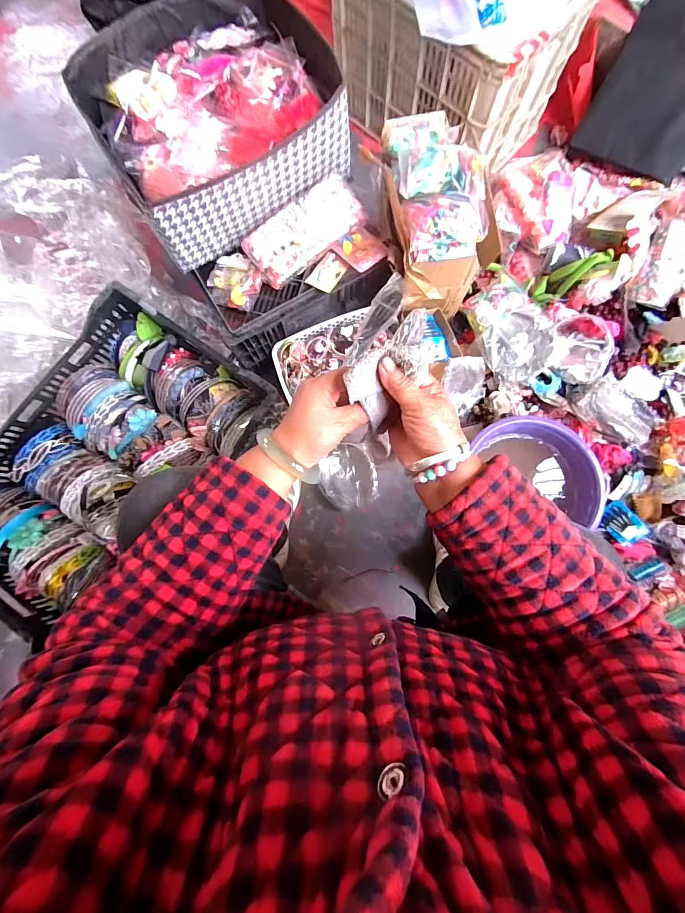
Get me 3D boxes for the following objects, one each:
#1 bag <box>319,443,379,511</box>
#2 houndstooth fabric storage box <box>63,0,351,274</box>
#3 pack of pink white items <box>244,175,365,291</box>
[{"bbox_3d":[0.013,0.048,0.815,0.128,0.029,0.145,-12,81,0],"label":"bag"},{"bbox_3d":[-0.232,-0.624,0.647,0.399,0.136,0.380,-30,81,-3],"label":"houndstooth fabric storage box"},{"bbox_3d":[-0.073,-0.438,0.670,0.237,0.056,0.104,-37,82,-4],"label":"pack of pink white items"}]

